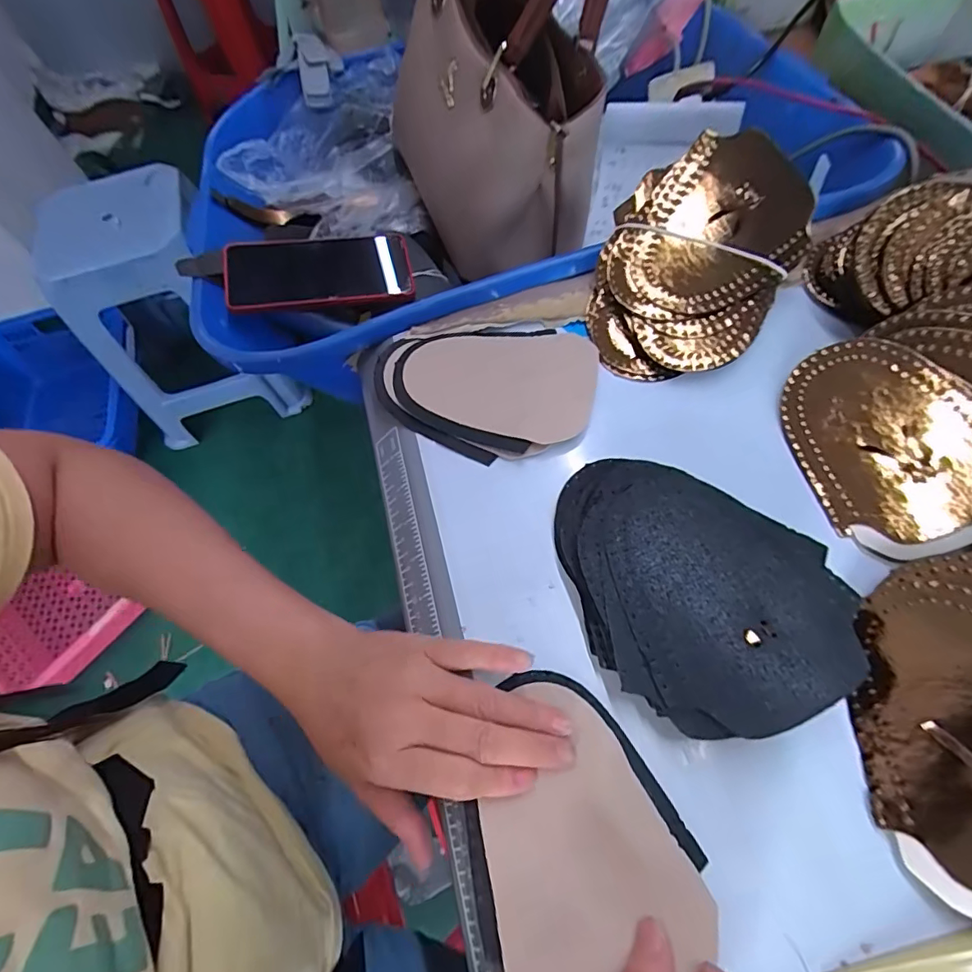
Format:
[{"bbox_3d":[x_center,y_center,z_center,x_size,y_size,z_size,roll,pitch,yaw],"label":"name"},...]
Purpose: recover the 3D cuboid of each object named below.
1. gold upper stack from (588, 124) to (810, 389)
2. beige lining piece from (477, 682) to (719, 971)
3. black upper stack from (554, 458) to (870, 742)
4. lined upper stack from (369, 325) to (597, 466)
[{"bbox_3d":[0.140,-0.150,0.349,0.115,0.026,0.167,31,92,7],"label":"gold upper stack"},{"bbox_3d":[0.040,0.157,0.237,0.086,0.007,0.120,-20,59,0],"label":"beige lining piece"},{"bbox_3d":[0.100,0.051,0.267,0.152,0.040,0.112,36,73,21],"label":"black upper stack"},{"bbox_3d":[-0.001,-0.066,0.351,0.147,0.020,0.103,-4,64,5],"label":"lined upper stack"}]

